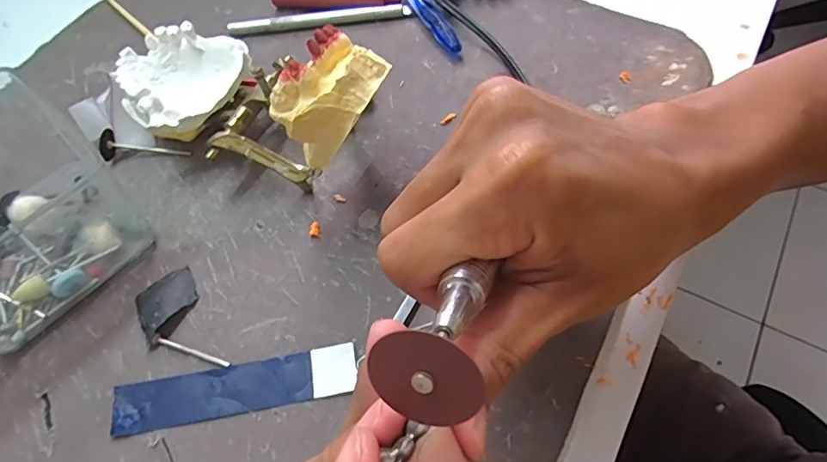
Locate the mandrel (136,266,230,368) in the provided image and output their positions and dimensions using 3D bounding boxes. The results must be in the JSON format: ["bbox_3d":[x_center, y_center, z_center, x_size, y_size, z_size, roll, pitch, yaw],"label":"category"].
[{"bbox_3d":[-0.109,0.043,0.231,0.027,0.007,0.056,-27,62,-12],"label":"mandrel"}]

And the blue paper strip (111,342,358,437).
[{"bbox_3d":[-0.075,0.067,0.216,0.102,0.004,0.021,-10,60,-3],"label":"blue paper strip"}]

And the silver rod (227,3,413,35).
[{"bbox_3d":[-0.062,-0.139,0.334,0.118,0.010,0.009,-8,60,-1],"label":"silver rod"}]

